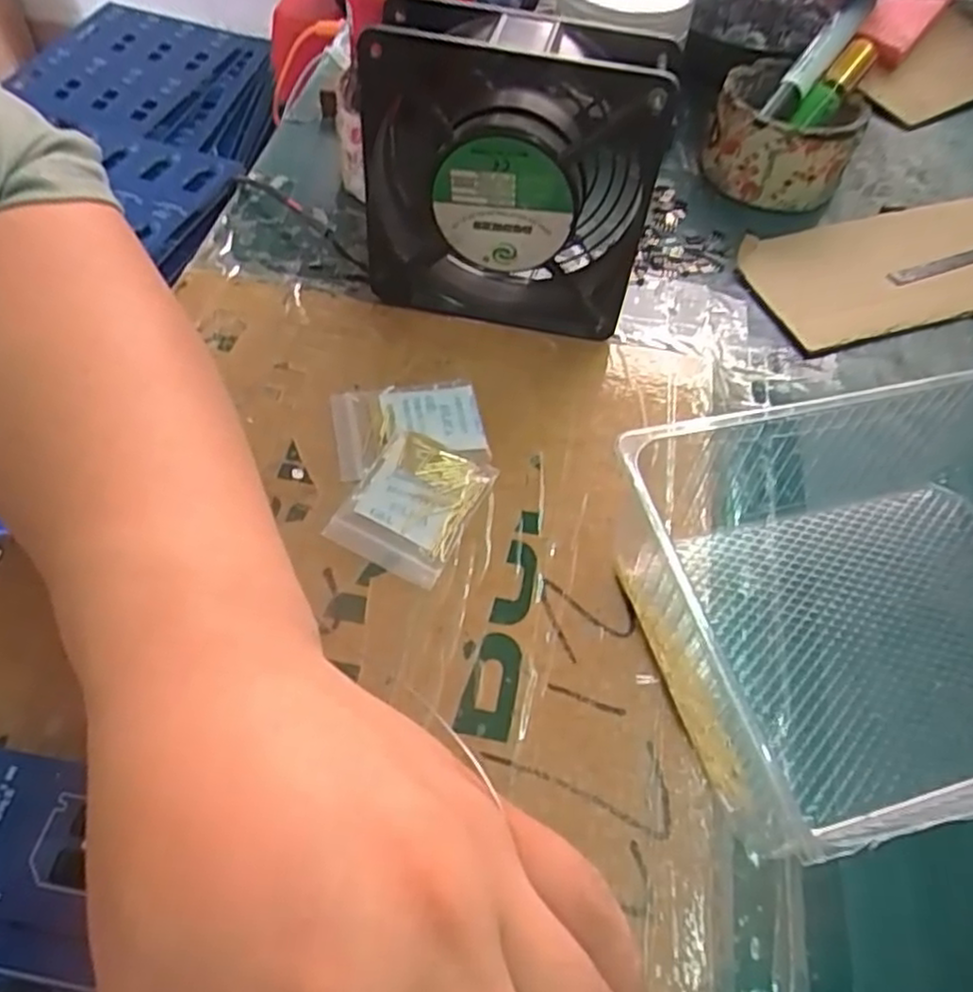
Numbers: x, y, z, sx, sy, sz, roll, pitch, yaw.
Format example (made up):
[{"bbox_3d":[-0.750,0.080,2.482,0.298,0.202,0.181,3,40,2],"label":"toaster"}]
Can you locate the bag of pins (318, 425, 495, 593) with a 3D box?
[{"bbox_3d":[-0.029,0.002,0.284,0.045,0.007,0.058,23,57,12],"label":"bag of pins"}]

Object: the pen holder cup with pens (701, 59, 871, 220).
[{"bbox_3d":[0.169,-0.210,0.423,0.085,0.048,0.071,31,59,16],"label":"pen holder cup with pens"}]

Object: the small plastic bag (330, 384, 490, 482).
[{"bbox_3d":[-0.033,-0.030,0.308,0.062,0.005,0.047,-9,57,-11],"label":"small plastic bag"}]

